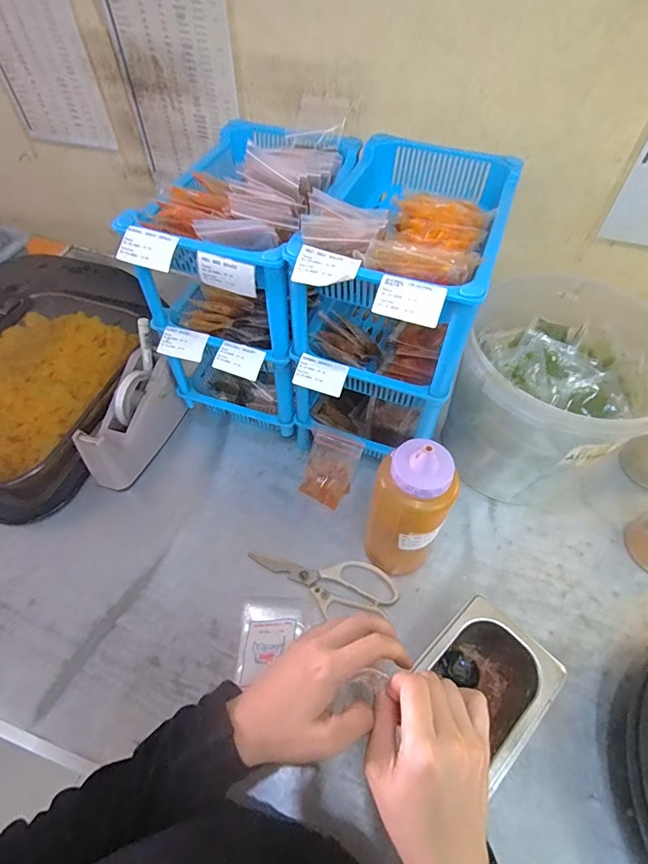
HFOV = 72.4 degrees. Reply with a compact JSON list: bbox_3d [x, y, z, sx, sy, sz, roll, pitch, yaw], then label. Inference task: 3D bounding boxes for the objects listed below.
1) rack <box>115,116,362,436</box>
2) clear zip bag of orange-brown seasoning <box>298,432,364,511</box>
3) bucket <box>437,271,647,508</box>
[{"bbox_3d":[-0.098,-0.213,0.645,0.207,0.340,0.313,13,56,9],"label":"rack"},{"bbox_3d":[0.009,0.055,0.647,0.069,0.018,0.102,21,95,7],"label":"clear zip bag of orange-brown seasoning"},{"bbox_3d":[0.305,-0.041,0.615,0.222,0.242,0.255,15,56,10],"label":"bucket"}]

